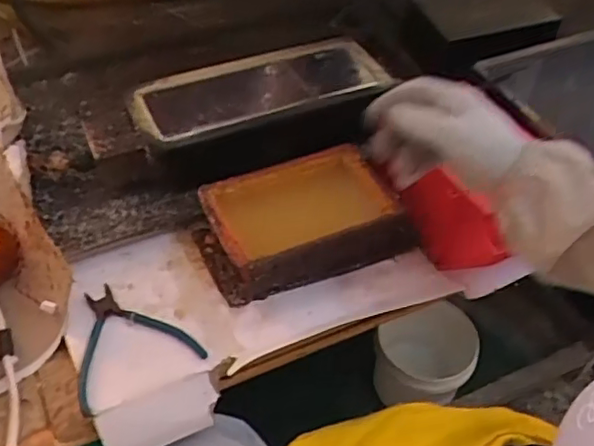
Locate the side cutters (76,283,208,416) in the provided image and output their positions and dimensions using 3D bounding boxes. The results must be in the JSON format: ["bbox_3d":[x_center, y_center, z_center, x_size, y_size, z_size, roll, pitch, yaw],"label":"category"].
[{"bbox_3d":[-0.181,0.115,0.644,0.128,0.009,0.132,-22,51,-22],"label":"side cutters"}]

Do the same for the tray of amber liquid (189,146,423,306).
[{"bbox_3d":[0.006,0.000,0.708,0.228,0.075,0.136,-15,49,-16],"label":"tray of amber liquid"}]

